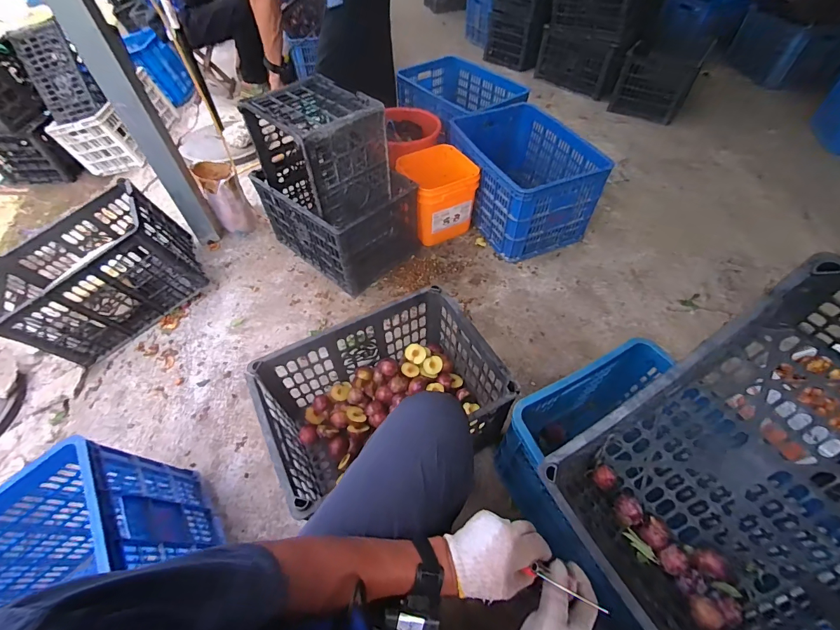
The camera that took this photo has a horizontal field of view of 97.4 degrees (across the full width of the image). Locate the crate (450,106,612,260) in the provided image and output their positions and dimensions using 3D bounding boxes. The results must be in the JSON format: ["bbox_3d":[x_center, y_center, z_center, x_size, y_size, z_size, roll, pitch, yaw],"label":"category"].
[{"bbox_3d":[0.385,-0.548,1.461,0.405,0.275,0.592,-16,56,-10],"label":"crate"}]

